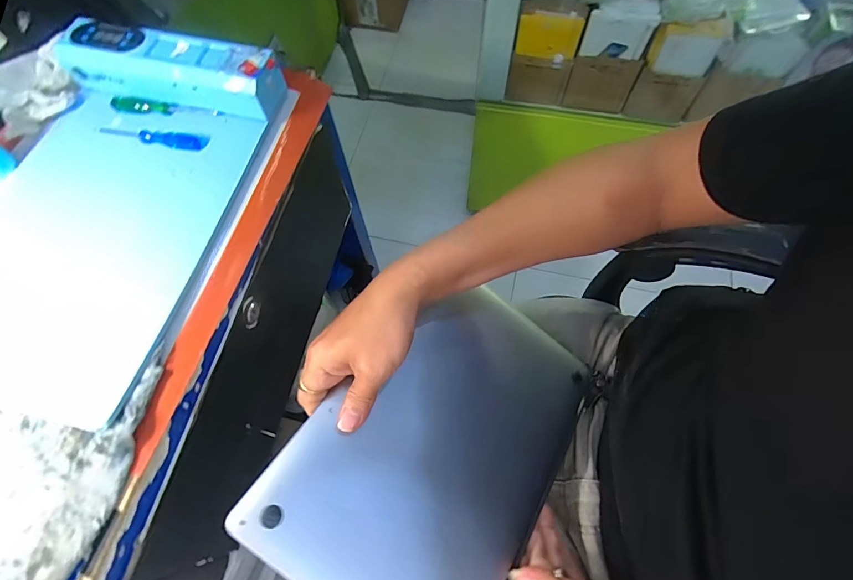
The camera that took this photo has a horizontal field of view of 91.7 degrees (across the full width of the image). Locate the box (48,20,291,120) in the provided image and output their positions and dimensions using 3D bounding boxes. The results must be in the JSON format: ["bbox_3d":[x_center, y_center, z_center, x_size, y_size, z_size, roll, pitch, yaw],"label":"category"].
[{"bbox_3d":[-0.247,-0.214,0.402,0.206,0.044,0.056,12,67,7],"label":"box"}]

